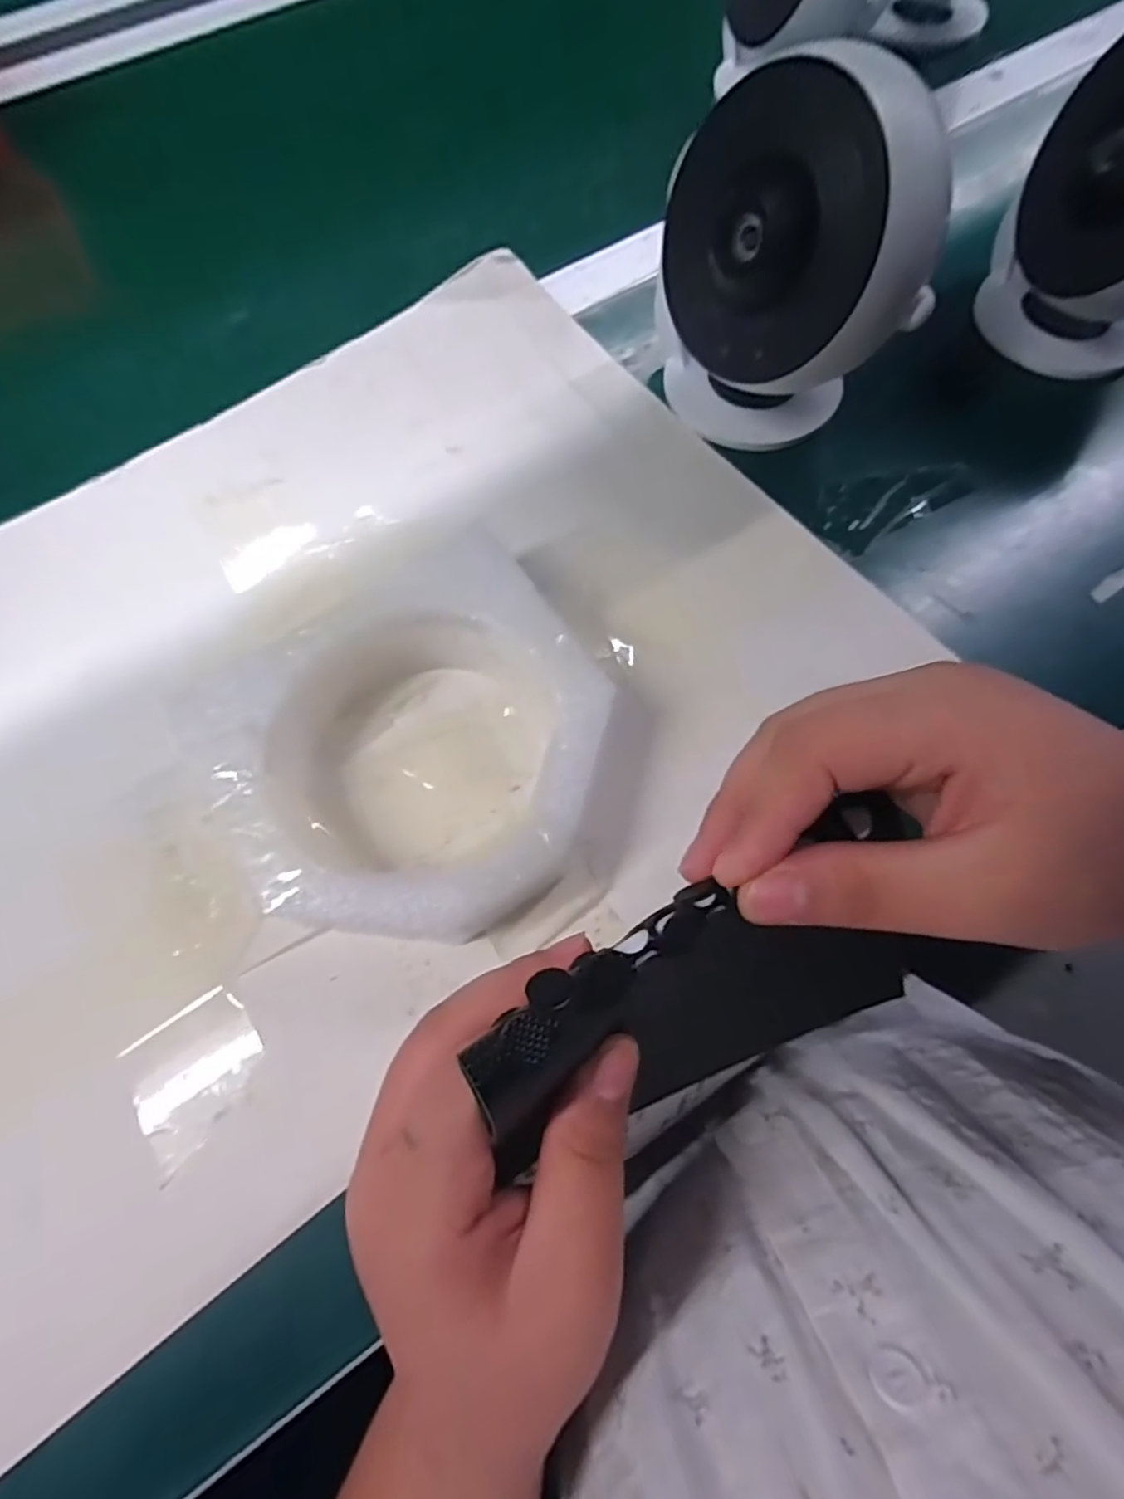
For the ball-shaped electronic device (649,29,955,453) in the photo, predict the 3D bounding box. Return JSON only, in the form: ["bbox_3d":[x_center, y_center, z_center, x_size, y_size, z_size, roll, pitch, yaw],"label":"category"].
[{"bbox_3d":[0.097,-0.211,0.292,0.076,0.130,0.111,-30,71,-11],"label":"ball-shaped electronic device"}]

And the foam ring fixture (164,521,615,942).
[{"bbox_3d":[-0.054,-0.001,0.259,0.143,0.038,0.144,0,68,1],"label":"foam ring fixture"}]

